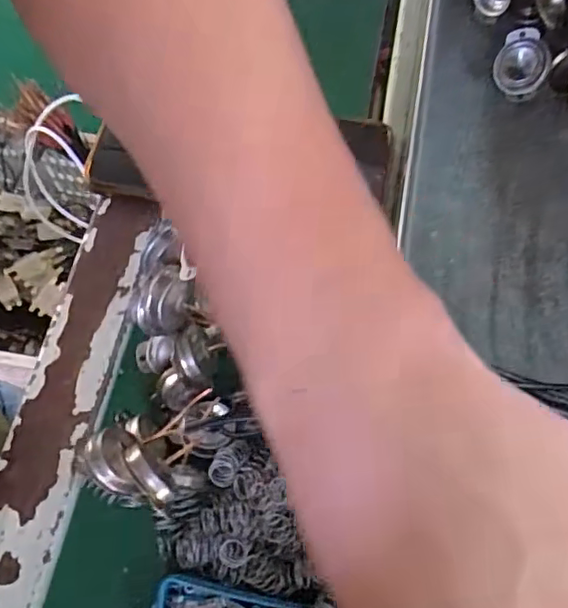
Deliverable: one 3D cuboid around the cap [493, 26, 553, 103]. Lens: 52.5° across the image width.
[{"bbox_3d":[0.131,-0.132,0.317,0.027,0.037,0.013,1,27,-5],"label":"cap"}]

